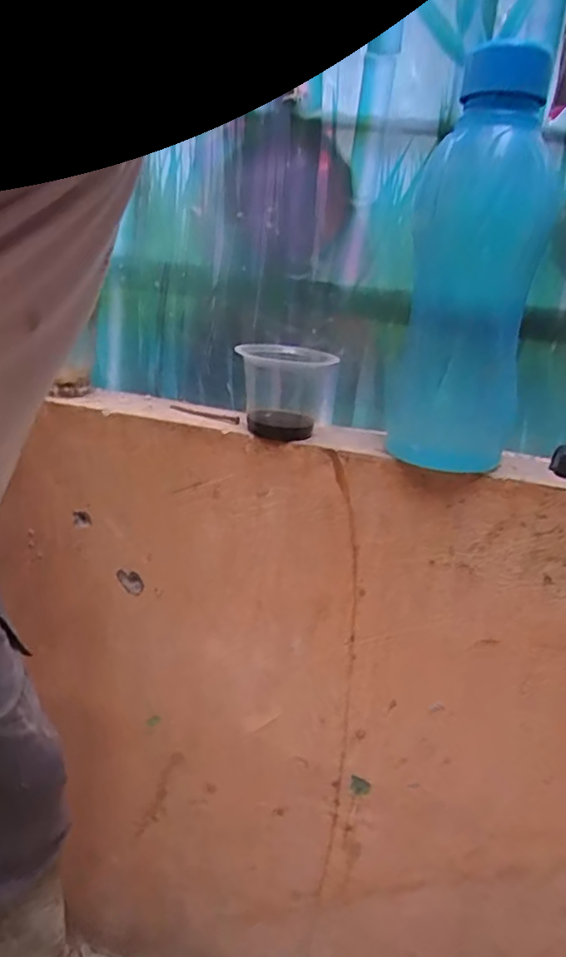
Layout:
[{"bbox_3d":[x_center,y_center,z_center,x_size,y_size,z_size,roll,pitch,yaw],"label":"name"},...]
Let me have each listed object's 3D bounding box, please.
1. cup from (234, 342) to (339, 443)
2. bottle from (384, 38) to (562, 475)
[{"bbox_3d":[0.002,-0.080,0.543,0.075,0.074,0.068,11,21,10],"label":"cup"},{"bbox_3d":[0.151,-0.161,0.480,0.108,0.287,0.091,9,21,6],"label":"bottle"}]

